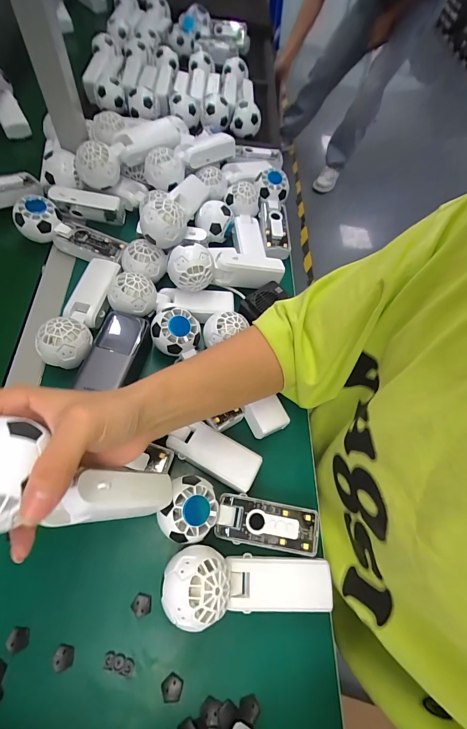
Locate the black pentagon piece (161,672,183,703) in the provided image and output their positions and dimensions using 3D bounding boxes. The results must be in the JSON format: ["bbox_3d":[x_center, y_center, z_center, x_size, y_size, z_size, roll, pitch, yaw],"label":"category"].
[{"bbox_3d":[-0.057,0.299,0.295,0.019,0.005,0.020,16,63,2],"label":"black pentagon piece"}]

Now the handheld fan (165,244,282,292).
[{"bbox_3d":[-0.007,-0.135,0.460,0.170,0.052,0.053,-4,66,-27],"label":"handheld fan"}]

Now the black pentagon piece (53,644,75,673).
[{"bbox_3d":[-0.156,0.270,0.295,0.017,0.004,0.020,9,63,-2],"label":"black pentagon piece"}]

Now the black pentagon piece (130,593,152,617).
[{"bbox_3d":[-0.092,0.241,0.321,0.019,0.005,0.018,7,63,-3],"label":"black pentagon piece"}]

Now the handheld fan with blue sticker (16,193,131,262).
[{"bbox_3d":[-0.237,-0.201,0.481,0.161,0.048,0.065,20,63,3],"label":"handheld fan with blue sticker"}]

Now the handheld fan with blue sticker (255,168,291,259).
[{"bbox_3d":[0.070,-0.260,0.551,0.058,0.046,0.167,1,64,-6],"label":"handheld fan with blue sticker"}]

